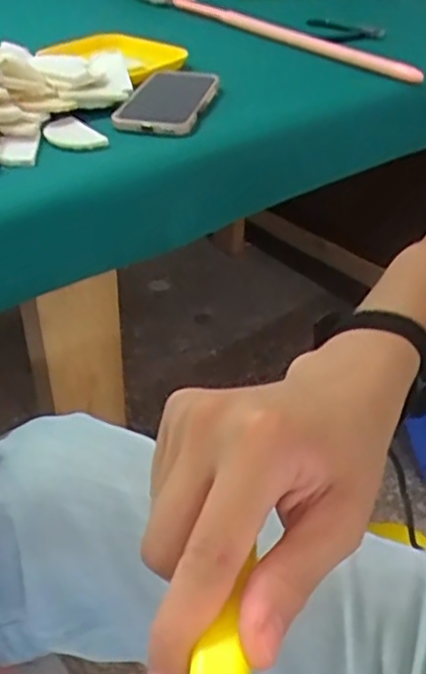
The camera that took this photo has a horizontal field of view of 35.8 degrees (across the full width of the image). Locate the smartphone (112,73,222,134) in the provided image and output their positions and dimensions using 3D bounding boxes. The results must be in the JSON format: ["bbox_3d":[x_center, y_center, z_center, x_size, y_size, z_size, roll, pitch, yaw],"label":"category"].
[{"bbox_3d":[-0.045,-0.253,0.698,0.079,0.010,0.169,10,41,10],"label":"smartphone"}]

